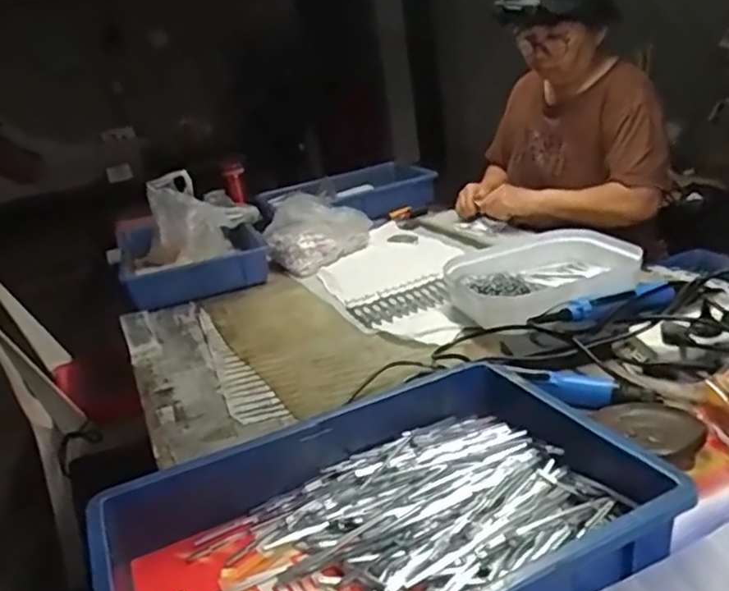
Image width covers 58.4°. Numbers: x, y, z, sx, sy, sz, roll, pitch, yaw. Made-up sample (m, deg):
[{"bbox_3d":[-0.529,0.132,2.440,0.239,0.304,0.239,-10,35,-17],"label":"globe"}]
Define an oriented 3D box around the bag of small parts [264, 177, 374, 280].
[{"bbox_3d":[-0.110,-0.141,1.406,0.161,0.133,0.199,11,29,42],"label":"bag of small parts"}]

